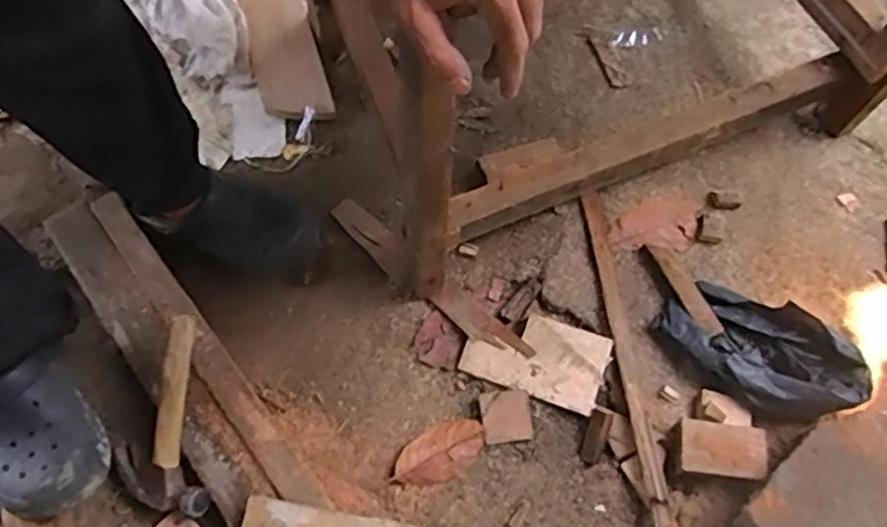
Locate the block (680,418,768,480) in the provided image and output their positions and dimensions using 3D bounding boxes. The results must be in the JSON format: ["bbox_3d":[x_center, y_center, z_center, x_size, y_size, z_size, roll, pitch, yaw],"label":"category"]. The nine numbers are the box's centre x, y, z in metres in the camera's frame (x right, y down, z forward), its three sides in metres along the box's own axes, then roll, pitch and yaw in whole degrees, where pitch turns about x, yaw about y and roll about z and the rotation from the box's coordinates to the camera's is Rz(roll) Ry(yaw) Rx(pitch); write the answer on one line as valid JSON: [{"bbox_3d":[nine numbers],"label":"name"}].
[{"bbox_3d":[0.327,0.216,0.805,0.096,0.013,0.061,7,66,3],"label":"block"}]

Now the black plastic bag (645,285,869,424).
[{"bbox_3d":[0.392,0.104,0.860,0.231,0.078,0.139,39,71,16],"label":"black plastic bag"}]

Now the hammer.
[{"bbox_3d":[-0.311,0.169,0.786,0.124,0.051,0.219,8,89,0],"label":"hammer"}]

